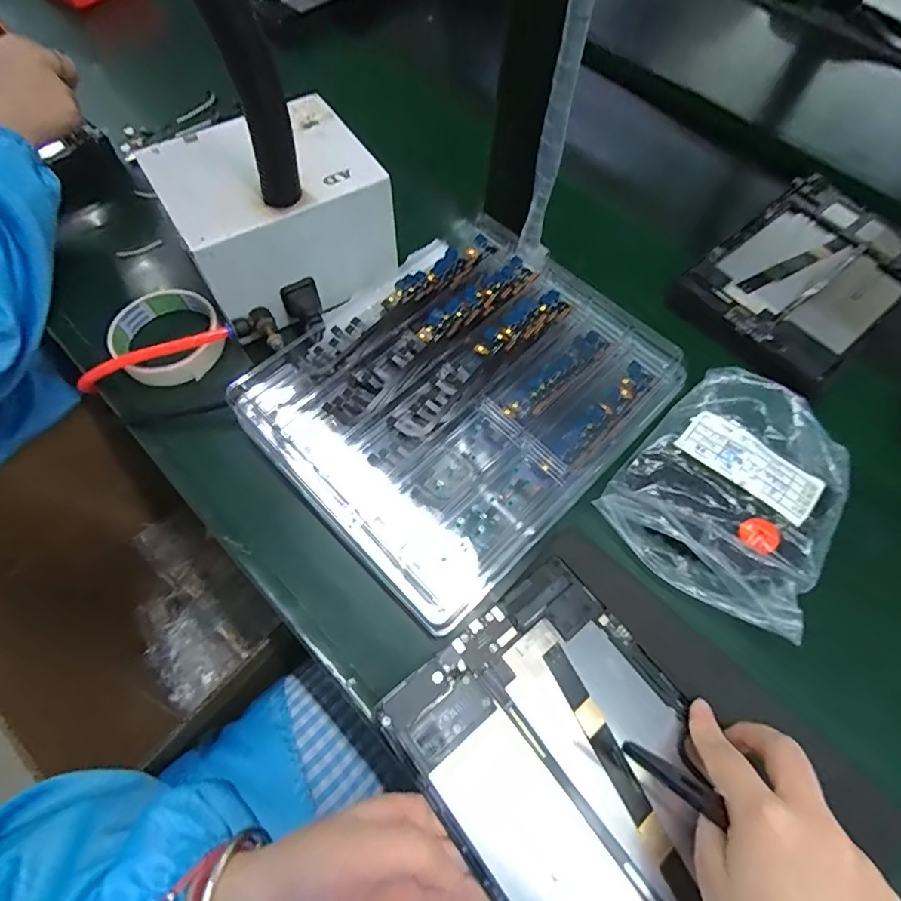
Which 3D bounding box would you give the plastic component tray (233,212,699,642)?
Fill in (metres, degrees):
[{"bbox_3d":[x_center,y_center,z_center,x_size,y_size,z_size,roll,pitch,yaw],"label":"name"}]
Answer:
[{"bbox_3d":[0.011,-0.045,0.380,0.227,0.030,0.274,42,71,15],"label":"plastic component tray"}]

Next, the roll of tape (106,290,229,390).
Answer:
[{"bbox_3d":[-0.236,-0.097,0.419,0.087,0.020,0.084,2,63,-4],"label":"roll of tape"}]

